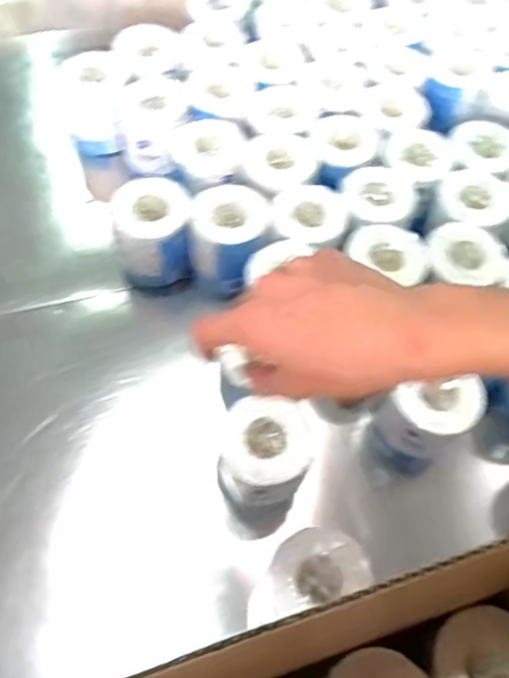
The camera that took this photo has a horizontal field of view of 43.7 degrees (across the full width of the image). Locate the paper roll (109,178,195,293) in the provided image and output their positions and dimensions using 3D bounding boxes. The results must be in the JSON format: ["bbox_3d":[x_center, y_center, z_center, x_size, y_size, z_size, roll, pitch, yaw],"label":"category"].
[{"bbox_3d":[-0.134,-0.135,0.838,0.091,0.122,0.092,2,60,-3],"label":"paper roll"}]

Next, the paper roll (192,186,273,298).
[{"bbox_3d":[-0.031,-0.125,0.829,0.094,0.104,0.101,2,60,-3],"label":"paper roll"}]

